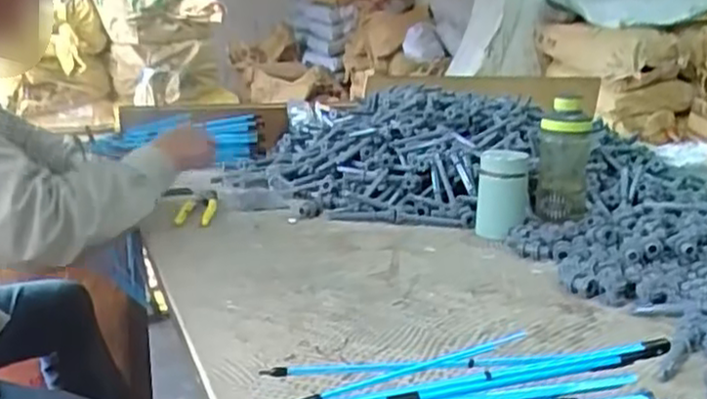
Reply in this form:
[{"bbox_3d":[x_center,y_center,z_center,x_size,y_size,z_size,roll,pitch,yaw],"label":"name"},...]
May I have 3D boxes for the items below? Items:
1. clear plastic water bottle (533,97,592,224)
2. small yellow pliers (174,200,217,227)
[{"bbox_3d":[0.300,-0.060,1.011,0.072,0.158,0.082,4,15,13],"label":"clear plastic water bottle"},{"bbox_3d":[-0.229,0.015,1.048,0.051,0.022,0.120,0,15,-4],"label":"small yellow pliers"}]

